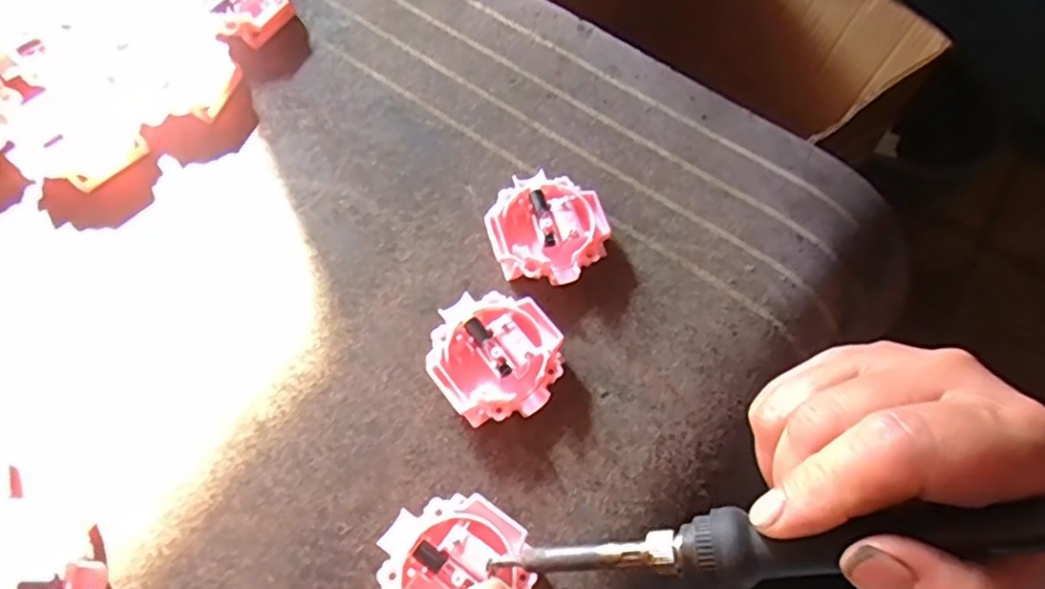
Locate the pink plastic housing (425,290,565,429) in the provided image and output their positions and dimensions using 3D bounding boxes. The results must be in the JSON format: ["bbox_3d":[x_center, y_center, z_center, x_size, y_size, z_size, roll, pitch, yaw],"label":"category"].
[{"bbox_3d":[-0.011,0.026,0.271,0.052,0.015,0.054,1,64,-2],"label":"pink plastic housing"}]

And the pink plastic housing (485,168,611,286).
[{"bbox_3d":[0.011,-0.029,0.299,0.052,0.016,0.053,-10,65,-8],"label":"pink plastic housing"}]

